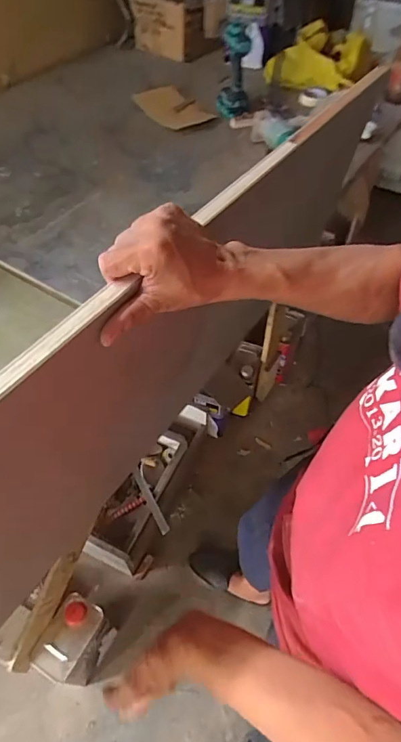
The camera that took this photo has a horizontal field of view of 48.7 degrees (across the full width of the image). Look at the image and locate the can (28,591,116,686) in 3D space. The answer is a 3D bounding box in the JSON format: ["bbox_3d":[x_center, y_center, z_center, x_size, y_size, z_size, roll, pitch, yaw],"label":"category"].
[{"bbox_3d":[-0.313,0.692,1.138,0.114,0.235,0.178,23,55,18],"label":"can"}]

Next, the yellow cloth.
[{"bbox_3d":[0.378,-1.004,1.446,0.289,0.136,0.414,17,53,13],"label":"yellow cloth"}]

